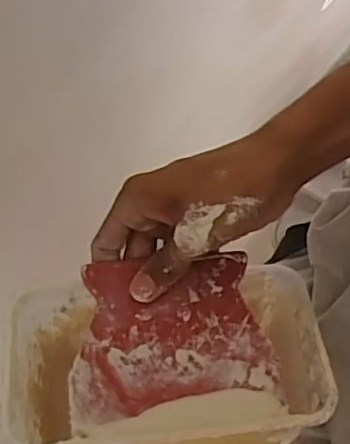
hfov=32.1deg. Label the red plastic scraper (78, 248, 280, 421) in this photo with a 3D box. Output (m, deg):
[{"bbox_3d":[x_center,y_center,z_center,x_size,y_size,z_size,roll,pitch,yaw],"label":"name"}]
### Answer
[{"bbox_3d":[-0.003,0.065,0.374,0.113,0.004,0.092,-9,68,-7],"label":"red plastic scraper"}]

